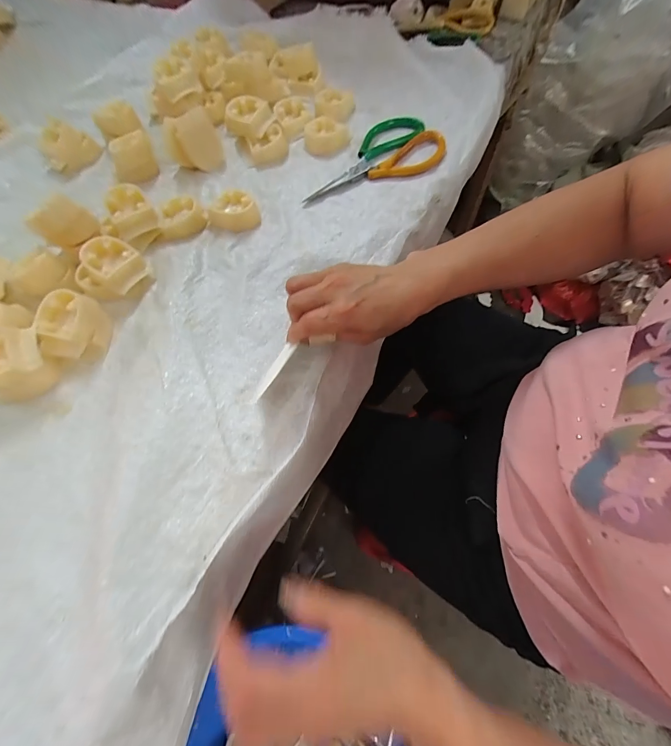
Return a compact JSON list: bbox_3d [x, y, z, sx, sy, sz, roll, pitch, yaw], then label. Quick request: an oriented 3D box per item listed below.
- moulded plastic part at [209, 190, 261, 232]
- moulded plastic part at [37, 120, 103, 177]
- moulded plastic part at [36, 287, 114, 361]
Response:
[{"bbox_3d":[-0.118,-0.193,0.399,0.059,0.023,0.049,8,64,8],"label":"moulded plastic part"},{"bbox_3d":[-0.365,-0.309,0.467,0.072,0.039,0.048,-36,67,-14],"label":"moulded plastic part"},{"bbox_3d":[-0.257,-0.047,0.335,0.055,0.037,0.062,3,66,5],"label":"moulded plastic part"}]

